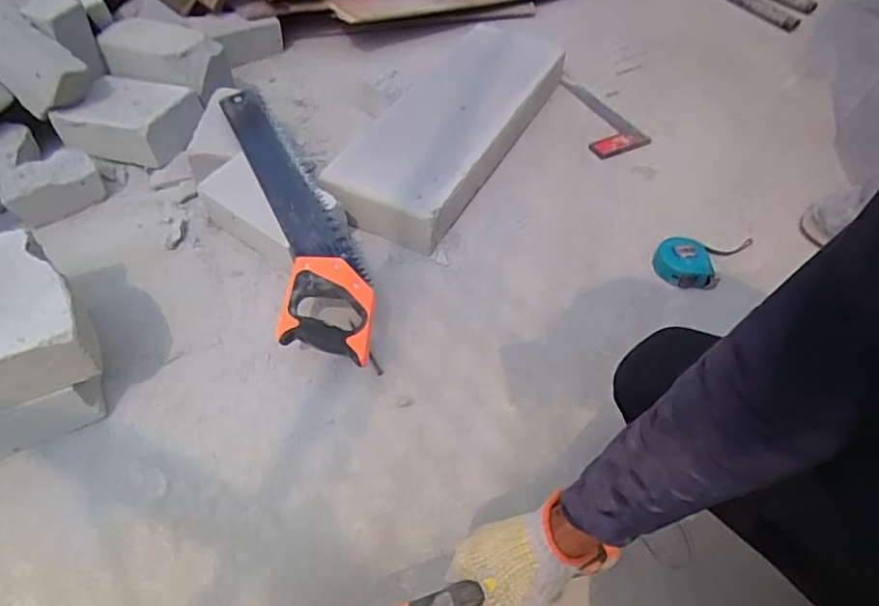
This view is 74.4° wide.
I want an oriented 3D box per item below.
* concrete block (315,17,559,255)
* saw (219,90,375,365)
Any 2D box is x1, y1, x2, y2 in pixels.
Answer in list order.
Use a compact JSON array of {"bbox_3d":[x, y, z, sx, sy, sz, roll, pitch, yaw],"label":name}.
[{"bbox_3d":[0.034,-0.335,1.021,0.218,0.076,0.576,23,54,15],"label":"concrete block"},{"bbox_3d":[-0.210,-0.142,0.831,0.115,0.033,0.551,-15,53,-14],"label":"saw"}]

